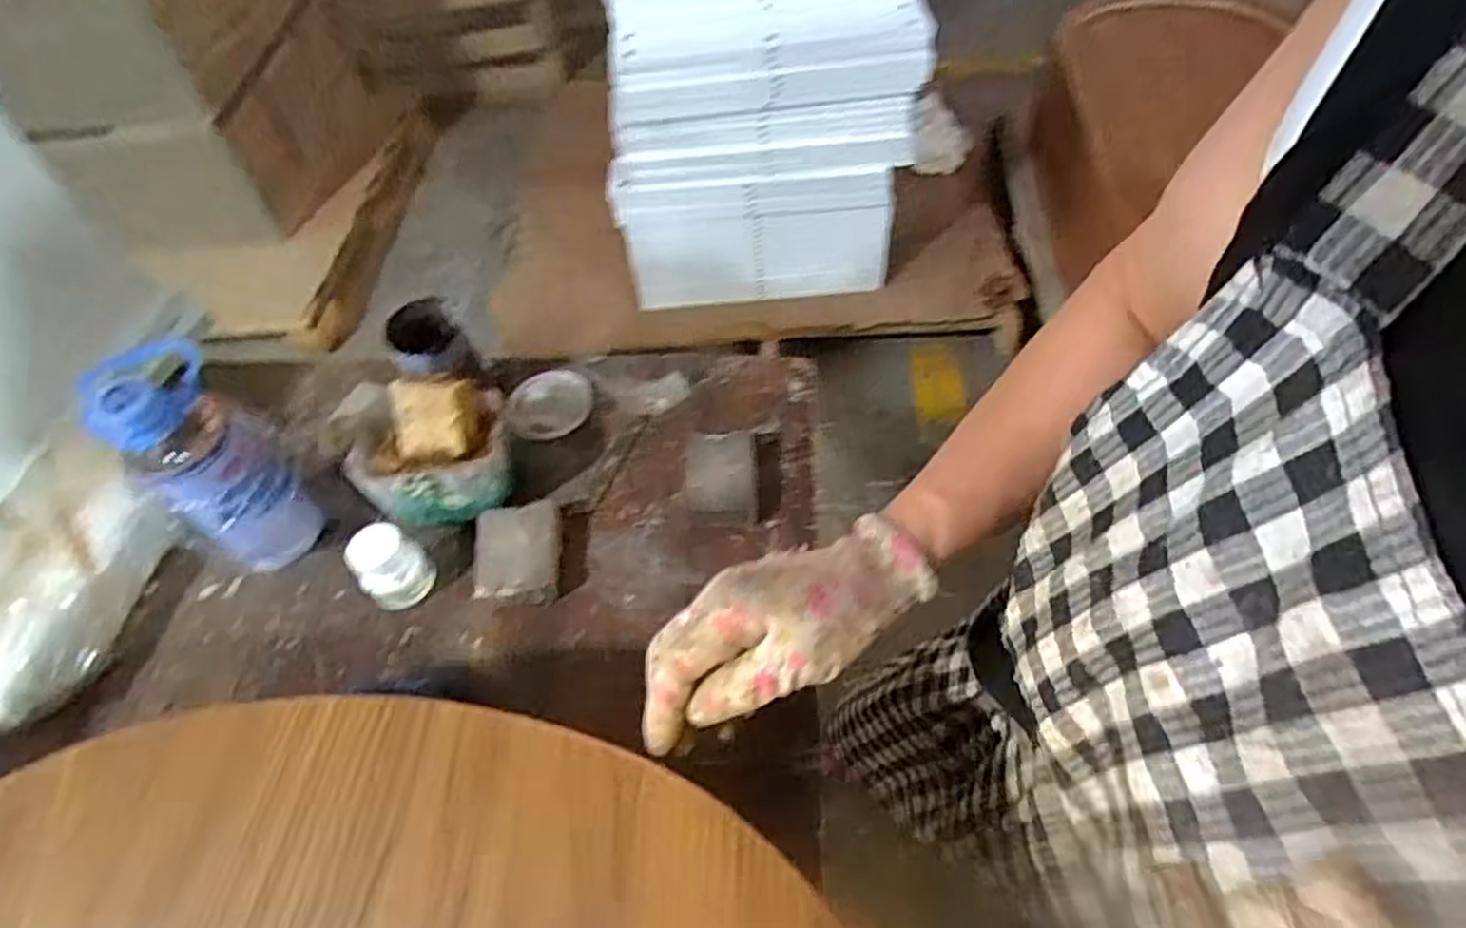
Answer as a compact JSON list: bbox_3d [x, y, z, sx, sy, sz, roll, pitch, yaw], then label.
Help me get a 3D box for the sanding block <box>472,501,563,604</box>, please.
[{"bbox_3d":[-0.148,0.061,0.514,0.060,0.017,0.067,-6,54,0],"label":"sanding block"}]

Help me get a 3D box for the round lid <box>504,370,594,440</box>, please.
[{"bbox_3d":[-0.151,-0.051,0.612,0.068,0.013,0.065,-2,54,3],"label":"round lid"}]

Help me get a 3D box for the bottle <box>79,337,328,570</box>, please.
[{"bbox_3d":[-0.347,-0.005,0.495,0.075,0.156,0.084,-38,60,-21],"label":"bottle"}]

